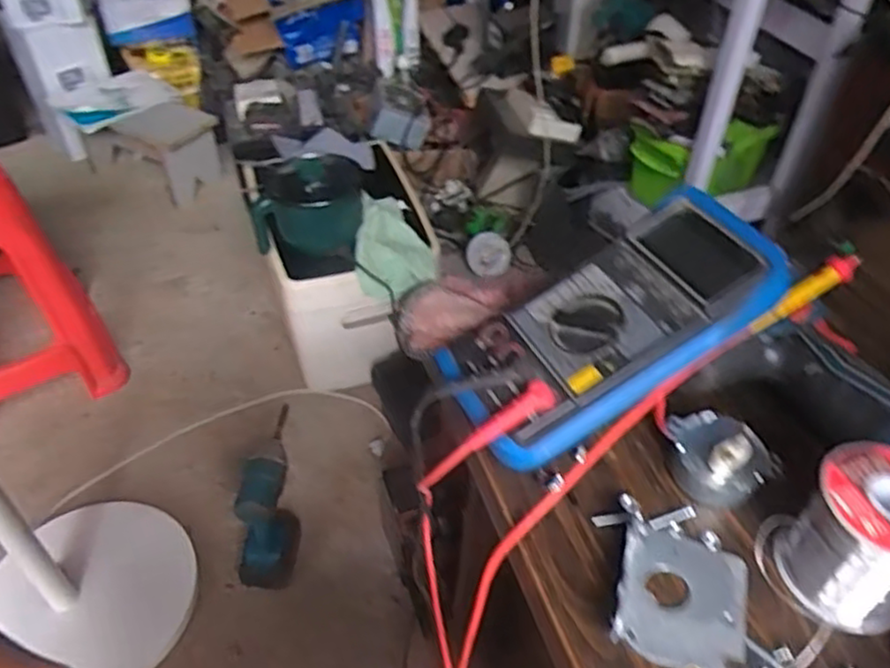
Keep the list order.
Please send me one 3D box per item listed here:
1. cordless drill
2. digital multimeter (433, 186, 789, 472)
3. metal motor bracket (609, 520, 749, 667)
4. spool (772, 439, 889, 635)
[{"bbox_3d":[-0.286,0.263,1.115,0.100,0.259,0.174,-2,44,-6],"label":"cordless drill"},{"bbox_3d":[0.096,-0.006,0.414,0.197,0.047,0.093,-34,51,-3],"label":"digital multimeter"},{"bbox_3d":[0.119,0.133,0.355,0.062,0.006,0.070,16,45,13],"label":"metal motor bracket"},{"bbox_3d":[0.208,0.102,0.349,0.059,0.073,0.064,2,43,-2],"label":"spool"}]

